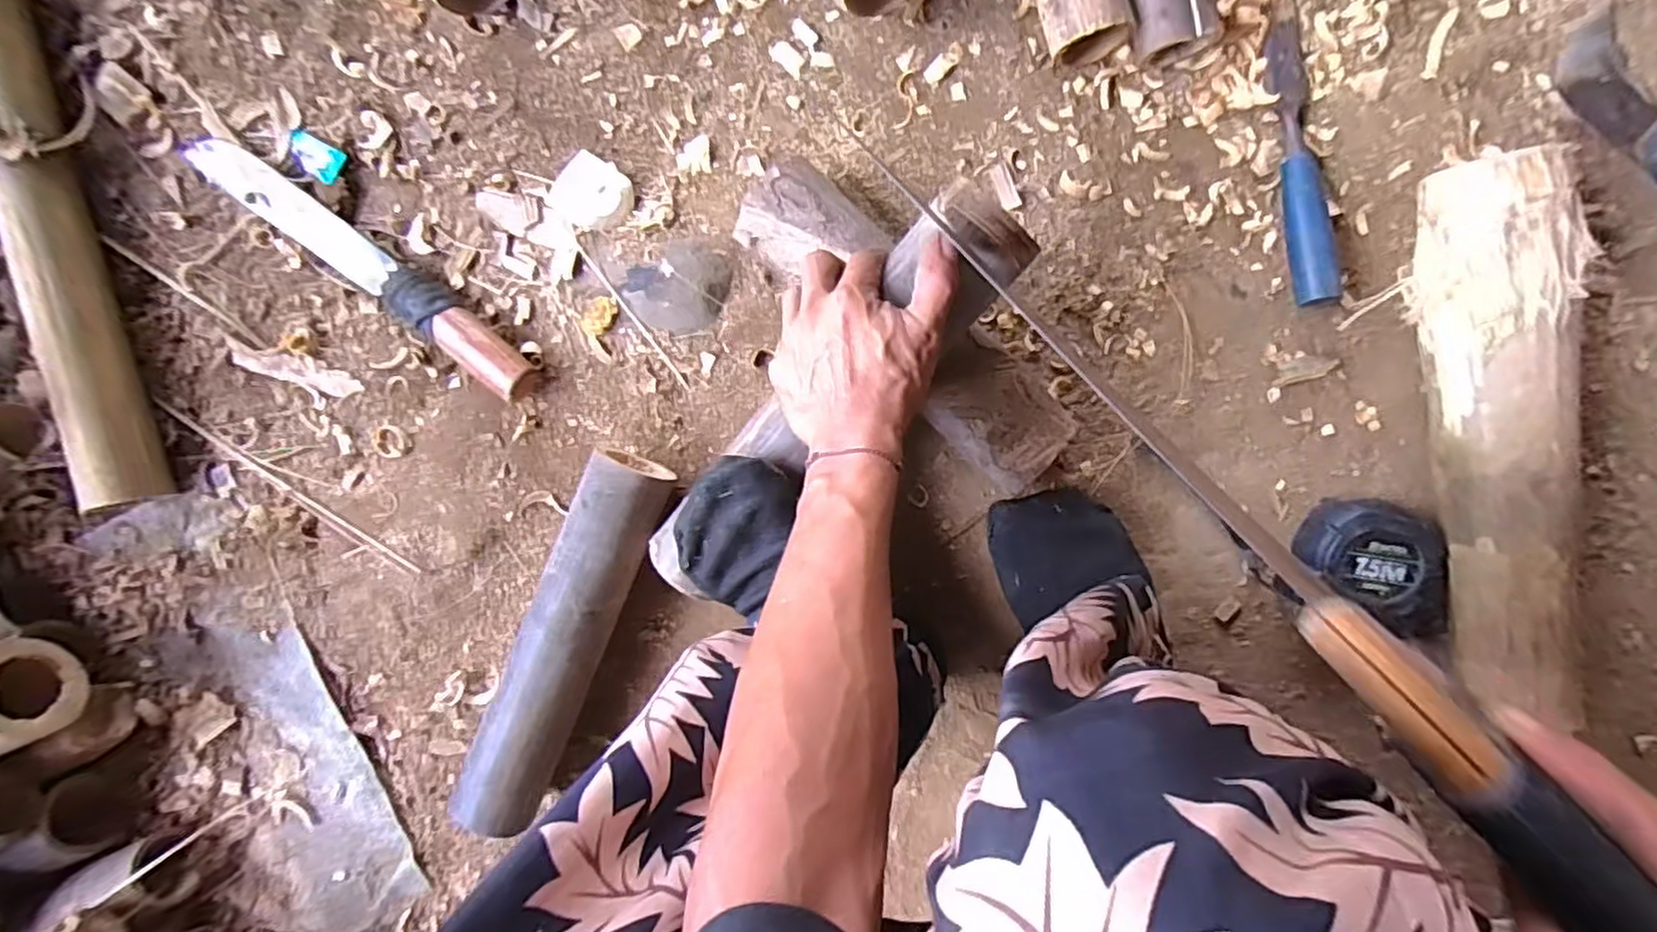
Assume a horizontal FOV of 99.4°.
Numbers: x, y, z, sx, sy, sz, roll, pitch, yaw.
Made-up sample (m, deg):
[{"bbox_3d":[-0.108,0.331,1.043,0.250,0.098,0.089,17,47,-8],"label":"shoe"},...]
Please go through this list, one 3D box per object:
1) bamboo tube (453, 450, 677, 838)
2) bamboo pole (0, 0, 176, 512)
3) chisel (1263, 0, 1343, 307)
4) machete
[{"bbox_3d":[-0.199,0.134,0.539,0.064,0.072,0.289,24,97,5],"label":"bamboo tube"},{"bbox_3d":[-0.634,-0.222,0.569,0.057,0.059,0.516,-15,92,8],"label":"bamboo pole"},{"bbox_3d":[0.319,-0.213,0.472,0.027,0.029,0.207,-7,94,7],"label":"chisel"},{"bbox_3d":[-0.379,-0.164,0.562,0.349,0.029,0.041,35,98,3],"label":"machete"}]

